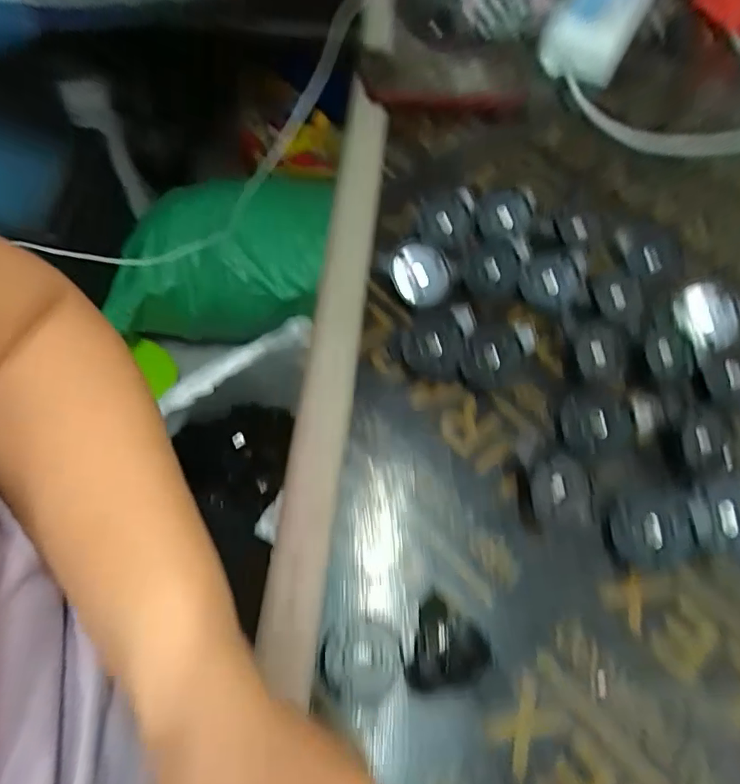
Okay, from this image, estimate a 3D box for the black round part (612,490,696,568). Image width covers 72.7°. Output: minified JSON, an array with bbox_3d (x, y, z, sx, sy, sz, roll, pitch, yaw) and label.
[{"bbox_3d":[0.160,0.079,0.287,0.044,0.022,0.038,-3,61,-3],"label":"black round part"}]

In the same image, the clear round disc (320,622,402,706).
[{"bbox_3d":[-0.004,0.138,0.257,0.040,0.007,0.036,-4,61,-3],"label":"clear round disc"}]

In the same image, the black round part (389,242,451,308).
[{"bbox_3d":[0.038,-0.086,0.372,0.044,0.007,0.044,9,91,-8],"label":"black round part"}]

